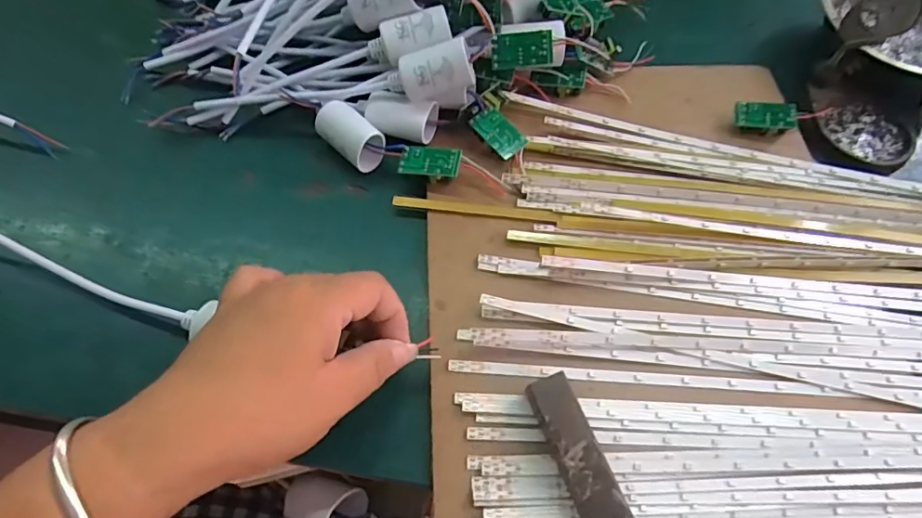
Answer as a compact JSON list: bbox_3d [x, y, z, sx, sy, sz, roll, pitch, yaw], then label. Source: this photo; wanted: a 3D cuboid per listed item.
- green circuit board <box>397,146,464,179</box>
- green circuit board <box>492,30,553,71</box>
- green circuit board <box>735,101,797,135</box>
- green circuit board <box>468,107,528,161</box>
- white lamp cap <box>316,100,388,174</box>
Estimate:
[{"bbox_3d":[-0.020,-0.062,0.331,0.038,0.006,0.021,6,69,8],"label":"green circuit board"},{"bbox_3d":[0.038,-0.131,0.325,0.037,0.020,0.004,-4,23,3],"label":"green circuit board"},{"bbox_3d":[0.211,-0.099,0.362,0.037,0.012,0.021,7,64,2],"label":"green circuit board"},{"bbox_3d":[0.024,-0.083,0.339,0.020,0.006,0.037,-41,76,-5],"label":"green circuit board"},{"bbox_3d":[-0.073,-0.080,0.341,0.044,0.028,0.025,40,70,17],"label":"white lamp cap"}]

